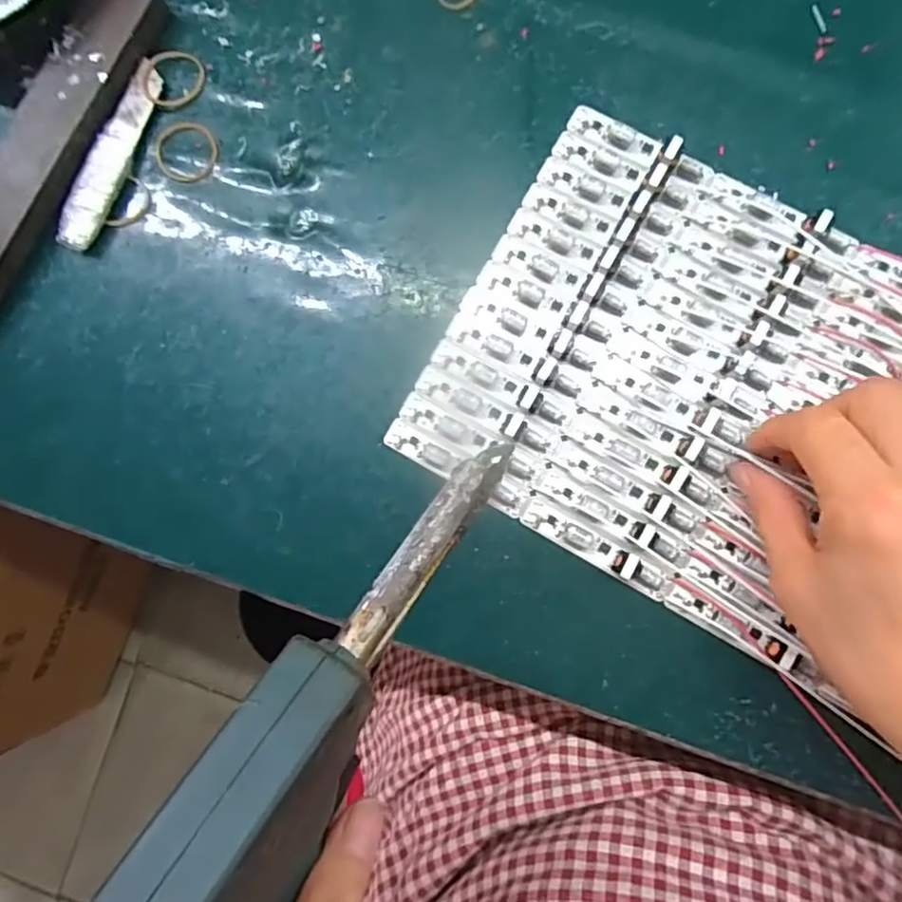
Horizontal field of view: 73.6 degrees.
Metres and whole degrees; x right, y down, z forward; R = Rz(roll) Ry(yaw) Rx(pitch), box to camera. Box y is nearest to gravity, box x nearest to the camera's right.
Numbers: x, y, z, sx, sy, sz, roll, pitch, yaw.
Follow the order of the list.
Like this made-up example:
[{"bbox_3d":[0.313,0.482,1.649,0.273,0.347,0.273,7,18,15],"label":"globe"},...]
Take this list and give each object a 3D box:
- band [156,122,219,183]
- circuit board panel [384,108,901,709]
[{"bbox_3d":[-0.136,-0.154,0.309,0.030,0.004,0.036,-41,83,0],"label":"band"},{"bbox_3d":[0.141,-0.018,0.274,0.287,0.014,0.191,30,88,7],"label":"circuit board panel"}]

